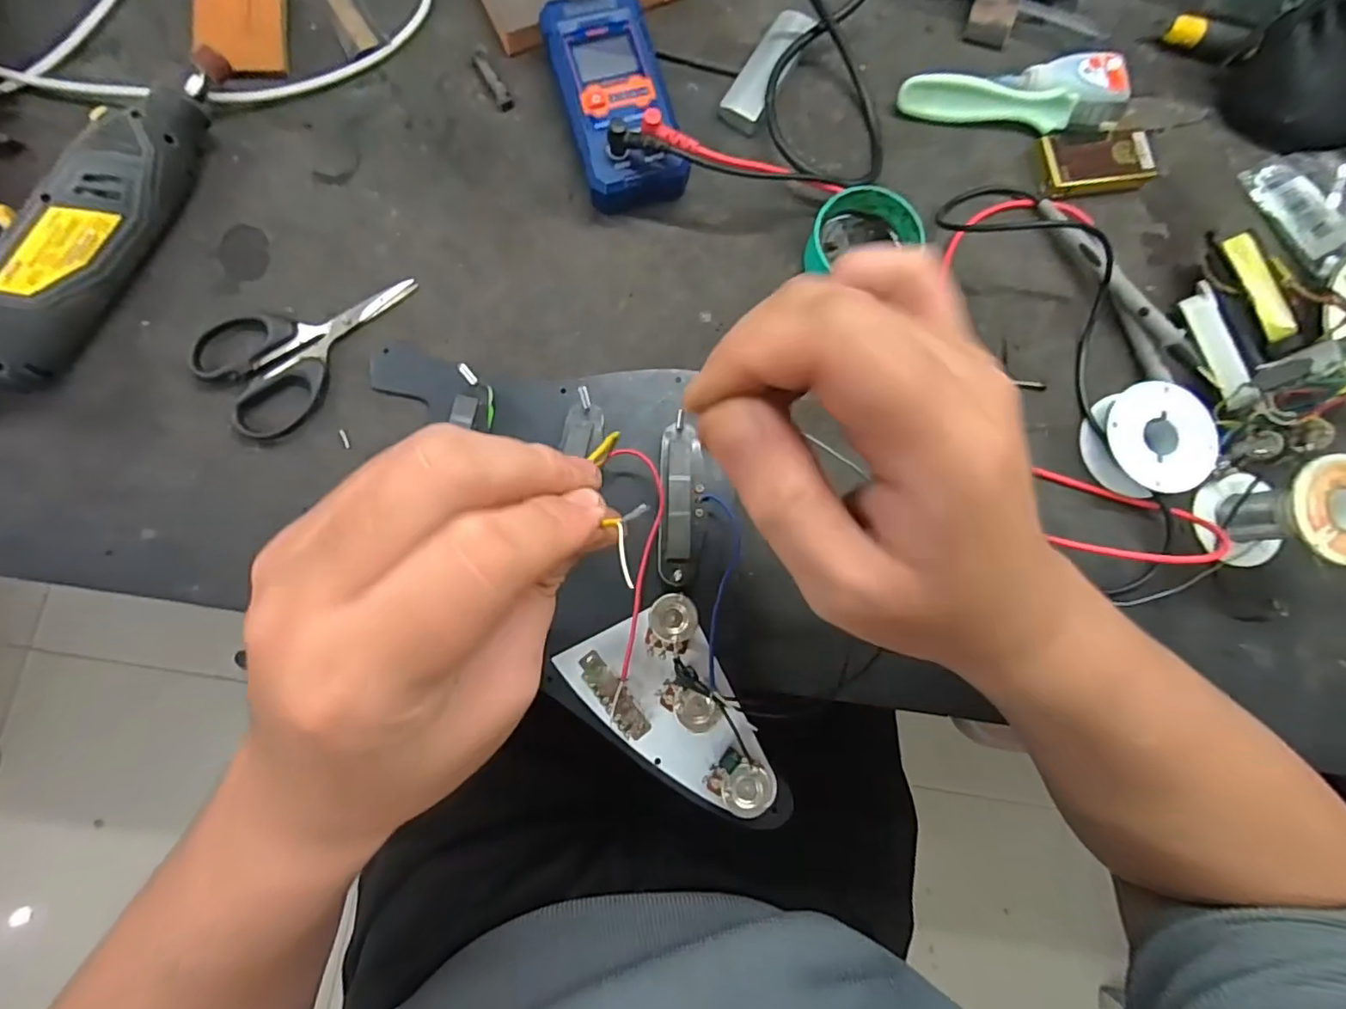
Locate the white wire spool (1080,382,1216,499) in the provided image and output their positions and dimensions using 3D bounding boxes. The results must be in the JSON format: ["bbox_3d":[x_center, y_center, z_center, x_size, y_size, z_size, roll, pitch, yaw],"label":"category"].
[{"bbox_3d":[0.266,-0.036,0.324,0.056,0.024,0.060,-8,82,-5],"label":"white wire spool"}]

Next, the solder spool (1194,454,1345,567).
[{"bbox_3d":[0.327,0.005,0.303,0.044,0.048,0.051,-15,83,-6],"label":"solder spool"}]

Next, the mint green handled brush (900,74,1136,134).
[{"bbox_3d":[0.208,-0.242,0.351,0.141,0.018,0.018,3,82,-3],"label":"mint green handled brush"}]

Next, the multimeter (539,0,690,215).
[{"bbox_3d":[-0.032,-0.225,0.327,0.055,0.030,0.115,-15,83,-6],"label":"multimeter"}]

